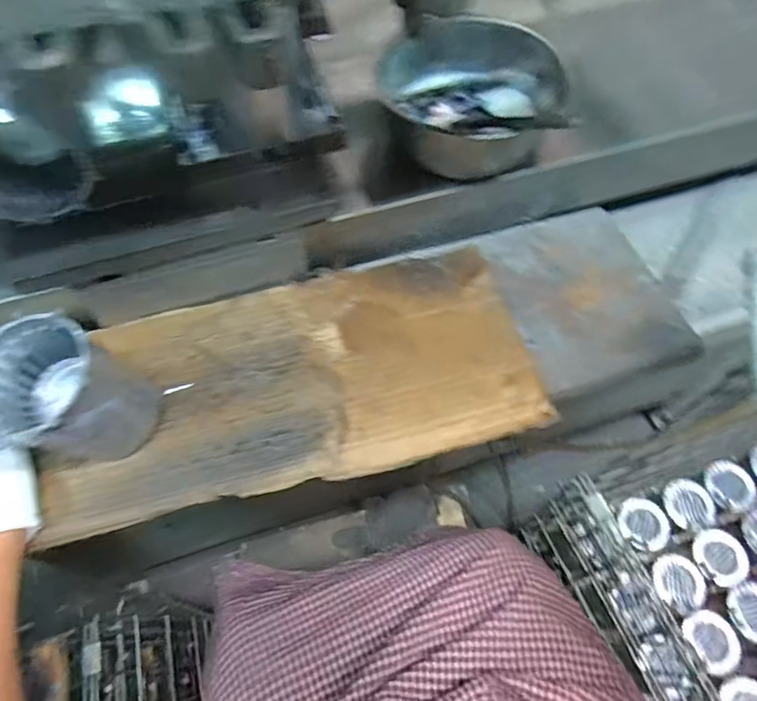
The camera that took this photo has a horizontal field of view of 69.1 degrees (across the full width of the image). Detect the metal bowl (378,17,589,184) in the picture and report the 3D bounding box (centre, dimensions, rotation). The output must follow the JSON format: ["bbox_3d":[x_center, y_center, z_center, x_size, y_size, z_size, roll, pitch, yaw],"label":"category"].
[{"bbox_3d":[0.098,-0.250,0.553,0.149,0.101,0.153,0,61,0],"label":"metal bowl"}]

